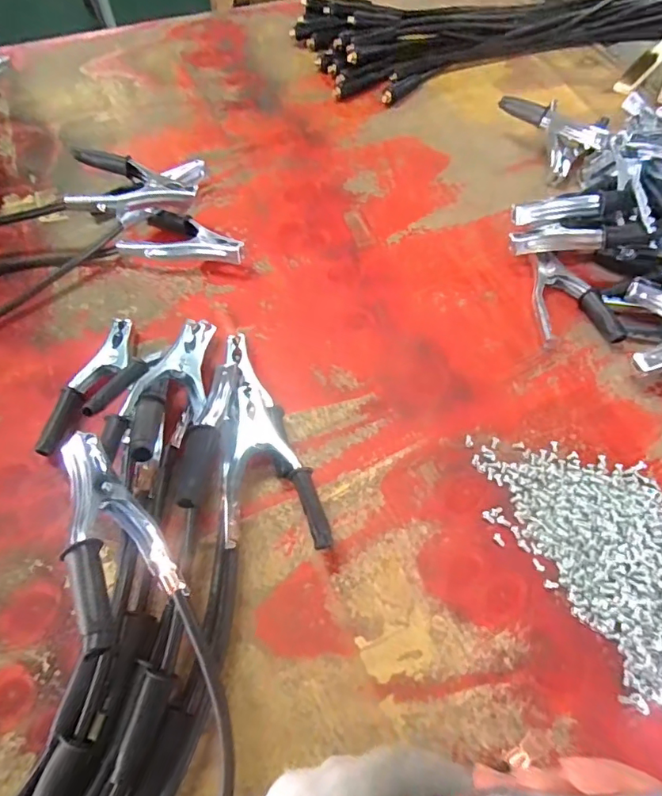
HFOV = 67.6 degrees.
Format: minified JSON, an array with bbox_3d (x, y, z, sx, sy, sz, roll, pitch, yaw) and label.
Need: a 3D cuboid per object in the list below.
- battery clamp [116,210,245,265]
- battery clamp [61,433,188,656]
[{"bbox_3d":[-0.159,-0.171,0.552,0.133,0.035,0.075,20,61,11],"label":"battery clamp"},{"bbox_3d":[-0.145,0.089,0.330,0.047,0.062,0.141,-25,64,-15],"label":"battery clamp"}]

